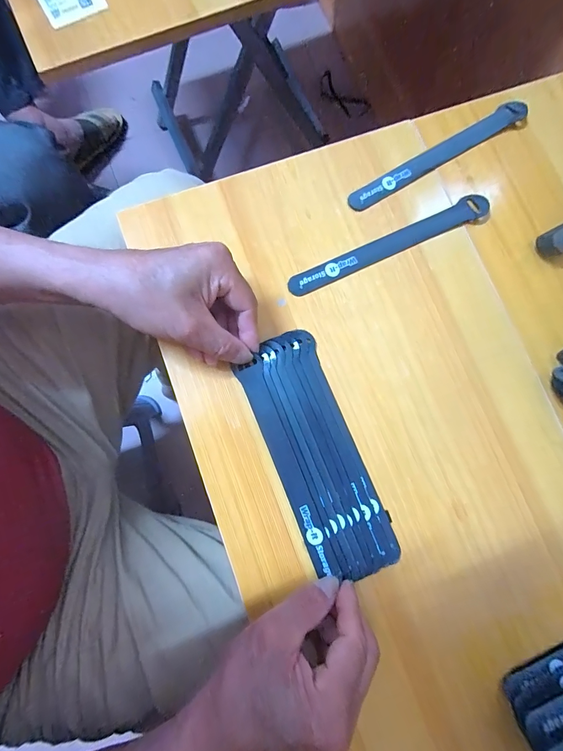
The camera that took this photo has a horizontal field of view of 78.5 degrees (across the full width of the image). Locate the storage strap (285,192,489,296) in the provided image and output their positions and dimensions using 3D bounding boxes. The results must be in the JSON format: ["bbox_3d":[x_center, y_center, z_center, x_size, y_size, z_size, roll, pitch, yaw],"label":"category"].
[{"bbox_3d":[0.099,-0.120,0.317,0.199,0.009,0.022,-24,80,-5],"label":"storage strap"}]

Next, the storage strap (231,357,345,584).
[{"bbox_3d":[0.004,0.073,0.280,0.020,0.010,0.176,-22,81,-5],"label":"storage strap"}]

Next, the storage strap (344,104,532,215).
[{"bbox_3d":[0.149,-0.211,0.329,0.196,0.010,0.019,-30,81,-6],"label":"storage strap"}]

